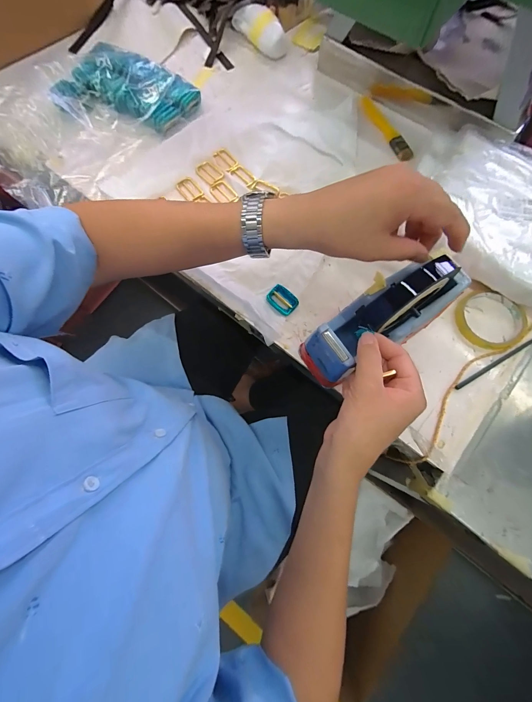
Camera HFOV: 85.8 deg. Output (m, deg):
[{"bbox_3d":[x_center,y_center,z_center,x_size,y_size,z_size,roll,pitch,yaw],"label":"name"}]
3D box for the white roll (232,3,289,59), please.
[{"bbox_3d":[-0.010,-0.614,0.548,0.053,0.033,0.117,-35,79,-7],"label":"white roll"}]

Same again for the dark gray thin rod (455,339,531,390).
[{"bbox_3d":[0.322,0.013,0.393,0.147,0.004,0.007,-29,78,-6],"label":"dark gray thin rod"}]

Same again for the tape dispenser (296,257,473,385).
[{"bbox_3d":[0.138,-0.036,0.346,0.207,0.082,0.074,-31,78,8],"label":"tape dispenser"}]

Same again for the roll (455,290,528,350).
[{"bbox_3d":[0.320,-0.046,0.402,0.088,0.013,0.086,0,77,1],"label":"roll"}]

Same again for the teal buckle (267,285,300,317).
[{"bbox_3d":[0.024,-0.075,0.418,0.044,0.006,0.033,39,81,9],"label":"teal buckle"}]

